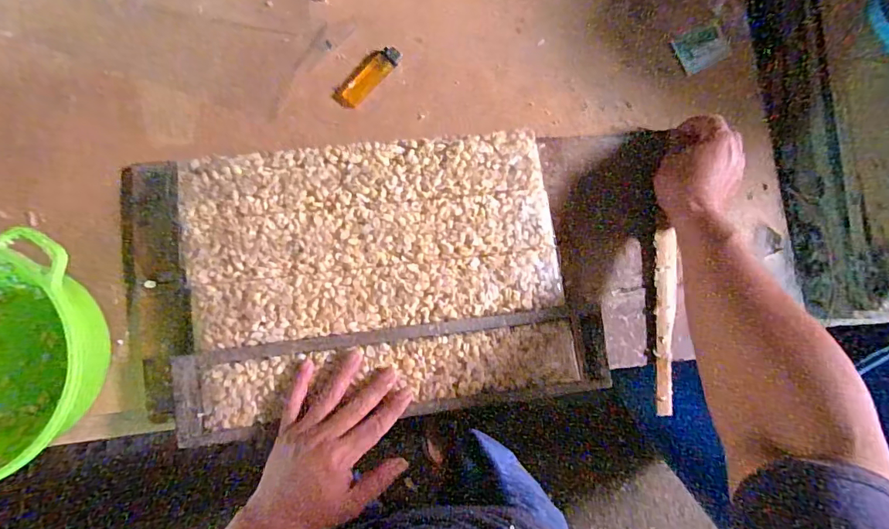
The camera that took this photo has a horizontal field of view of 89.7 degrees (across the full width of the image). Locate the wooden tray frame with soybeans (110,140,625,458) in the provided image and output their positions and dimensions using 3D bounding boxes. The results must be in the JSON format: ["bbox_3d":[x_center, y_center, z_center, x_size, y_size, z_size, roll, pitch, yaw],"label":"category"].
[{"bbox_3d":[-0.090,0.015,0.465,0.464,0.044,0.269,-6,85,-5],"label":"wooden tray frame with soybeans"}]

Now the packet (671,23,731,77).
[{"bbox_3d":[0.310,-0.260,0.537,0.059,0.010,0.046,-26,86,-6],"label":"packet"}]

